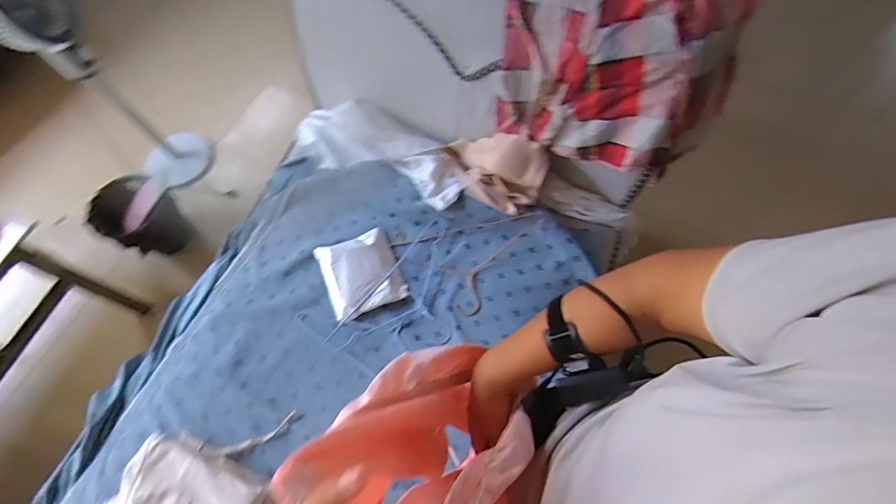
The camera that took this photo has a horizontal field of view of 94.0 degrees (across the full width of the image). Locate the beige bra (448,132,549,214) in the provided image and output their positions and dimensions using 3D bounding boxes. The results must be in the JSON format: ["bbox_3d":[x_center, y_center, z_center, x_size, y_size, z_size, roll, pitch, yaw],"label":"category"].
[{"bbox_3d":[0.108,-0.200,1.017,0.243,0.135,0.161,21,69,10],"label":"beige bra"}]

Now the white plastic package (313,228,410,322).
[{"bbox_3d":[-0.202,0.045,0.971,0.171,0.025,0.190,-23,68,-8],"label":"white plastic package"}]

